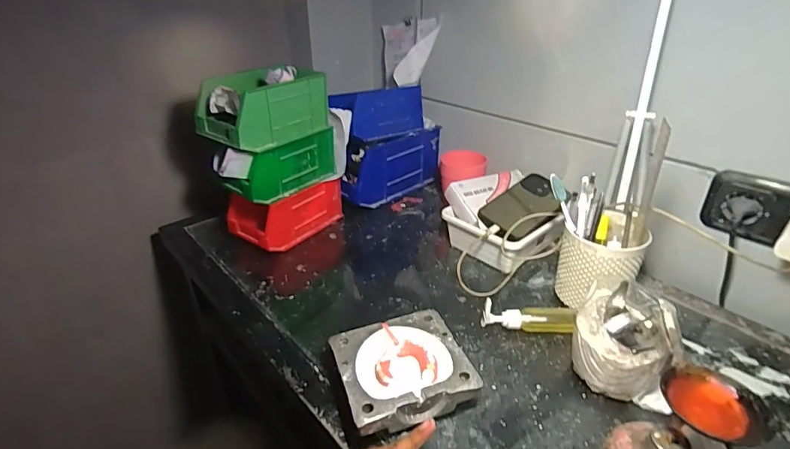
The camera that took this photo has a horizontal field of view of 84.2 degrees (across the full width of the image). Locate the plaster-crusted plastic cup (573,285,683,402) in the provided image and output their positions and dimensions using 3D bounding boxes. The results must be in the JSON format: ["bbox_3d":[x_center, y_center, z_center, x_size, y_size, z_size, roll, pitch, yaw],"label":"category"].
[{"bbox_3d":[0.239,0.126,0.462,0.097,0.098,0.082,21,37,32],"label":"plaster-crusted plastic cup"}]

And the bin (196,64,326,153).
[{"bbox_3d":[-0.190,-0.172,0.640,0.093,0.090,0.172,21,37,32],"label":"bin"}]

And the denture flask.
[{"bbox_3d":[0.007,0.158,0.466,0.130,0.045,0.116,-11,32,-17],"label":"denture flask"}]

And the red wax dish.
[{"bbox_3d":[0.246,0.139,0.335,0.066,0.010,0.068,-1,31,0],"label":"red wax dish"}]

